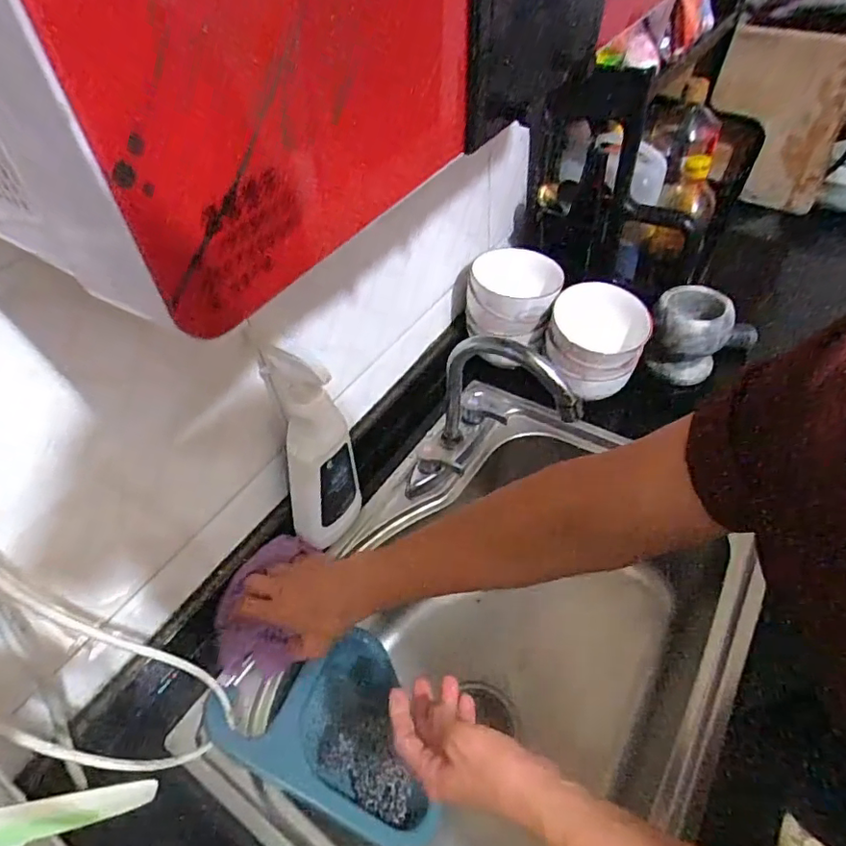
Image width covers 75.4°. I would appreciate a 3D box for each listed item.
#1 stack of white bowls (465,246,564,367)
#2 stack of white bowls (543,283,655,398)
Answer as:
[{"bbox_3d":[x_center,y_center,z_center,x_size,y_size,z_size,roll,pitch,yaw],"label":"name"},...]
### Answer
[{"bbox_3d":[0.131,-0.168,0.787,0.124,0.113,0.130,13,50,16],"label":"stack of white bowls"},{"bbox_3d":[0.234,-0.109,0.748,0.130,0.110,0.116,13,50,16],"label":"stack of white bowls"}]

